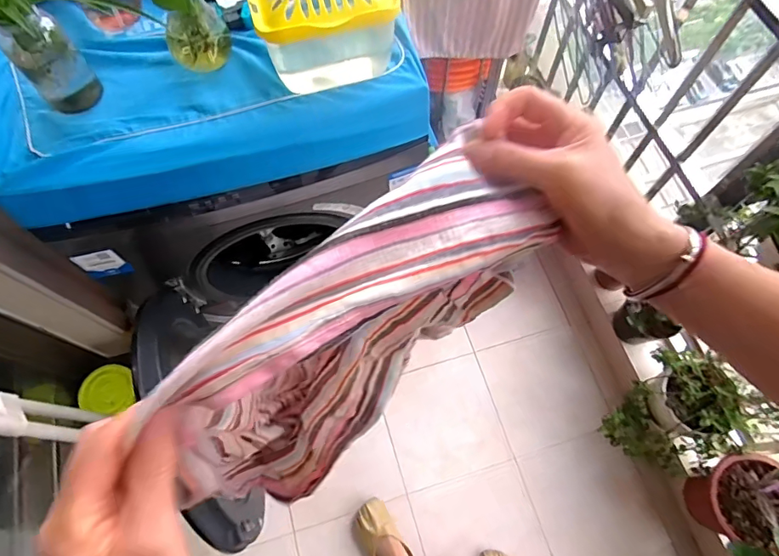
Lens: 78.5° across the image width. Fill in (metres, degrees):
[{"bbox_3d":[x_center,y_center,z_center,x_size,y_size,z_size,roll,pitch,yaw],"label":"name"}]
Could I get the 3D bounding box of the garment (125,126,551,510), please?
[{"bbox_3d":[-0.024,0.050,0.357,0.257,0.256,0.081,-38,72,-14],"label":"garment"}]

